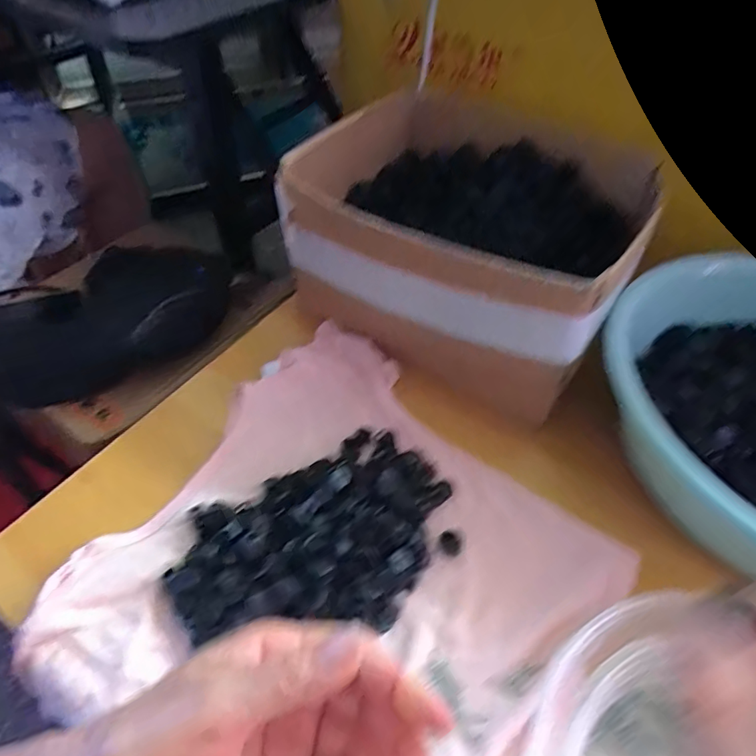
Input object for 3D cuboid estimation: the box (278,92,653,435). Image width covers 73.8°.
[{"bbox_3d":[0.082,-0.131,0.471,0.267,0.145,0.250,25,54,17],"label":"box"}]

